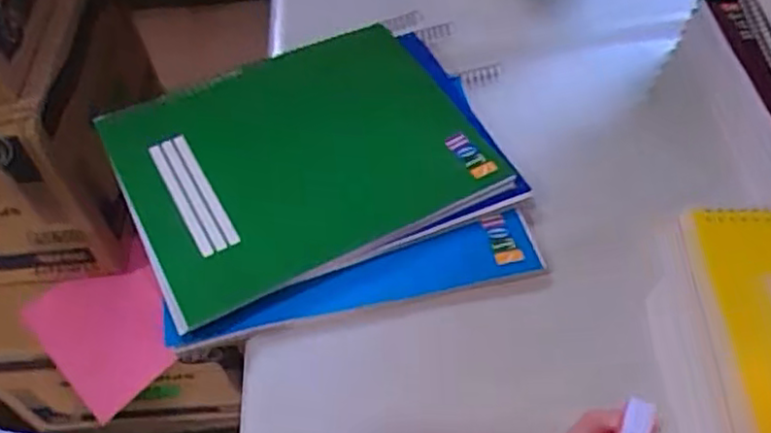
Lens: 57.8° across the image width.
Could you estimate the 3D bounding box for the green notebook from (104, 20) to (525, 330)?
[{"bbox_3d":[-0.066,-0.047,0.515,0.244,0.016,0.194,-24,60,-15],"label":"green notebook"}]

